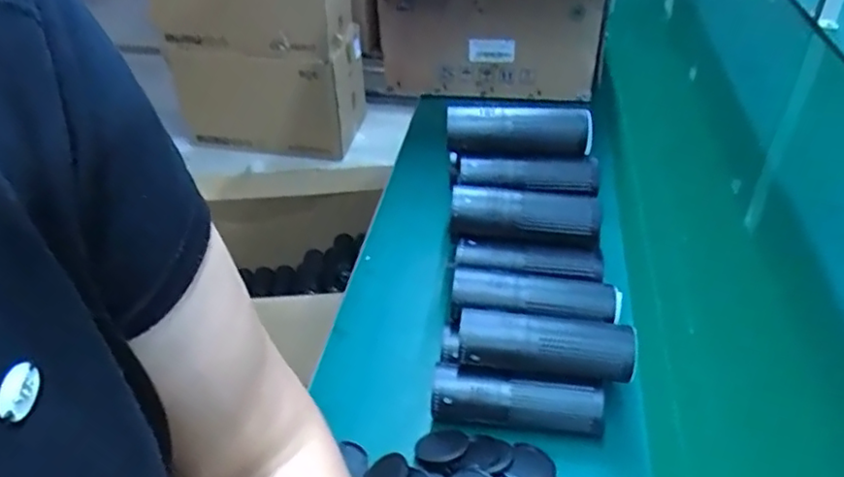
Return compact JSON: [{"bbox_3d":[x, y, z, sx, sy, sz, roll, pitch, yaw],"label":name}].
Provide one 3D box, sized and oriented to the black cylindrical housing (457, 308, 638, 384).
[{"bbox_3d":[0.116,0.097,0.595,0.163,0.043,0.051,3,39,6],"label":"black cylindrical housing"}]

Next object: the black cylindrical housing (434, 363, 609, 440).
[{"bbox_3d":[0.090,0.161,0.606,0.163,0.047,0.040,7,39,11],"label":"black cylindrical housing"}]

